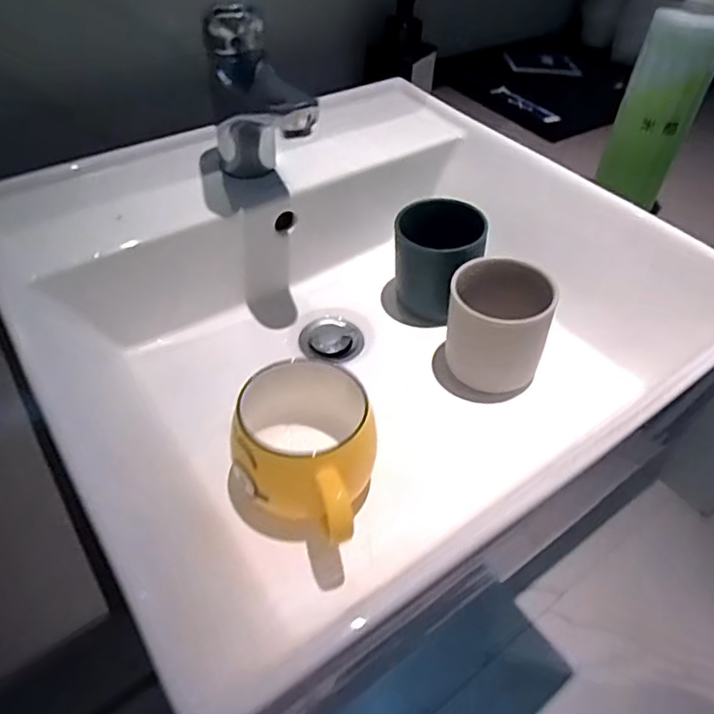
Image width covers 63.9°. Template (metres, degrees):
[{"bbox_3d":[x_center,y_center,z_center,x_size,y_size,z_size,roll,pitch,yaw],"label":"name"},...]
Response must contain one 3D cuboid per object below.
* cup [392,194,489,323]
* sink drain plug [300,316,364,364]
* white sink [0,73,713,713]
[{"bbox_3d":[0.073,-0.086,0.532,0.078,0.090,0.082,2,45,-2],"label":"cup"},{"bbox_3d":[-0.024,-0.018,0.547,0.057,0.012,0.056,2,45,-2],"label":"sink drain plug"},{"bbox_3d":[-0.007,-0.045,0.487,0.466,0.145,0.437,-25,52,-26],"label":"white sink"}]

